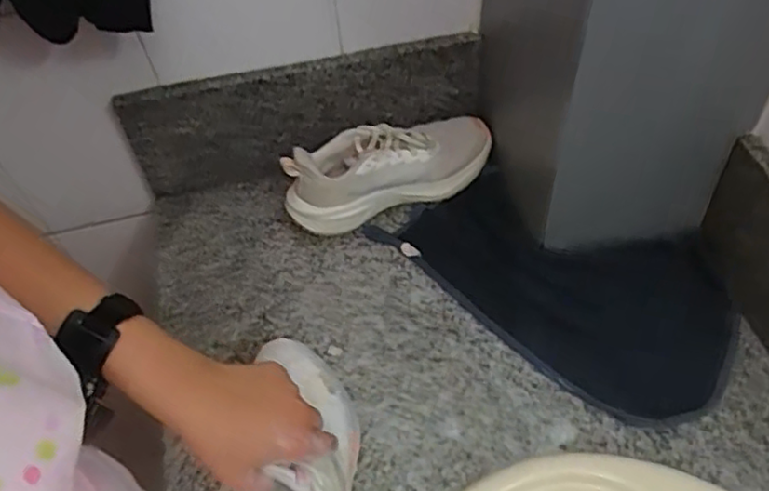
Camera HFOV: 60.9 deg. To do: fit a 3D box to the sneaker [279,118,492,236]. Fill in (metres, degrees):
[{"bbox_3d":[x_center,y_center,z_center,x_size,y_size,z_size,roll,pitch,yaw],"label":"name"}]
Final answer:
[{"bbox_3d":[0.003,-0.092,0.751,0.242,0.091,0.082,-21,54,-12],"label":"sneaker"}]

